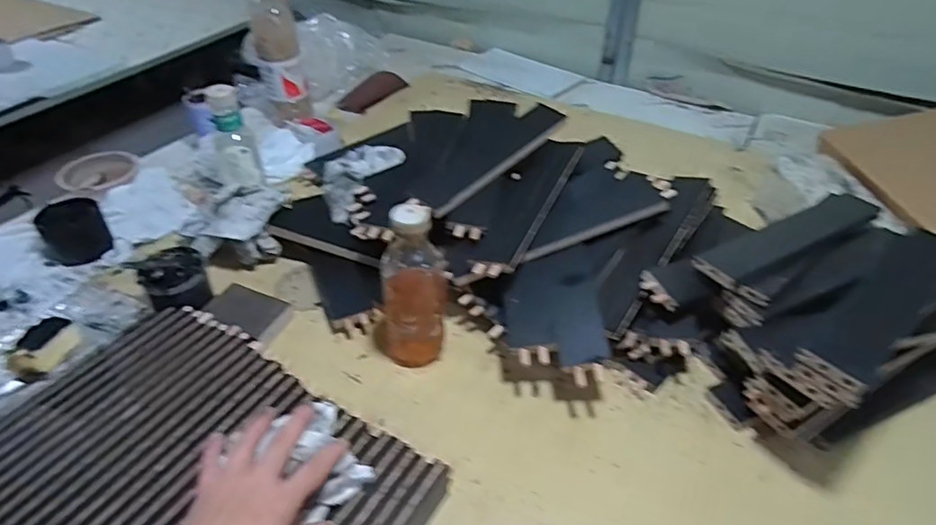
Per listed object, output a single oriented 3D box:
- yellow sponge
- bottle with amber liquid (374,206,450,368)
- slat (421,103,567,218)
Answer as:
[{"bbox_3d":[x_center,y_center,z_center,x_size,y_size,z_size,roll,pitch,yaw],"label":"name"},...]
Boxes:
[{"bbox_3d":[-0.450,0.091,0.593,0.040,0.028,0.070,14,43,16],"label":"yellow sponge"},{"bbox_3d":[-0.067,0.032,0.642,0.089,0.206,0.072,-6,42,-7],"label":"bottle with amber liquid"},{"bbox_3d":[0.035,-0.153,0.796,0.068,0.013,0.283,25,51,32],"label":"slat"}]

